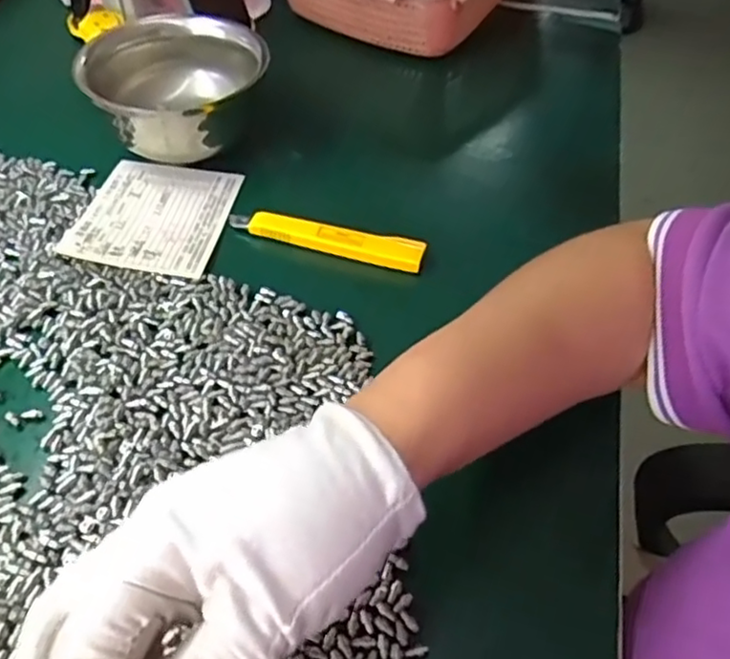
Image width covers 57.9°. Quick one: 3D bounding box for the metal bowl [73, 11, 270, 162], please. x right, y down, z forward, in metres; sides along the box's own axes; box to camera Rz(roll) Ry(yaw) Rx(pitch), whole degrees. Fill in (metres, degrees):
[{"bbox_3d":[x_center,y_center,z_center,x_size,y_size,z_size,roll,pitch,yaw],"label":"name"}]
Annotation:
[{"bbox_3d":[-0.129,-0.165,0.472,0.119,0.070,0.117,-2,50,-4],"label":"metal bowl"}]

